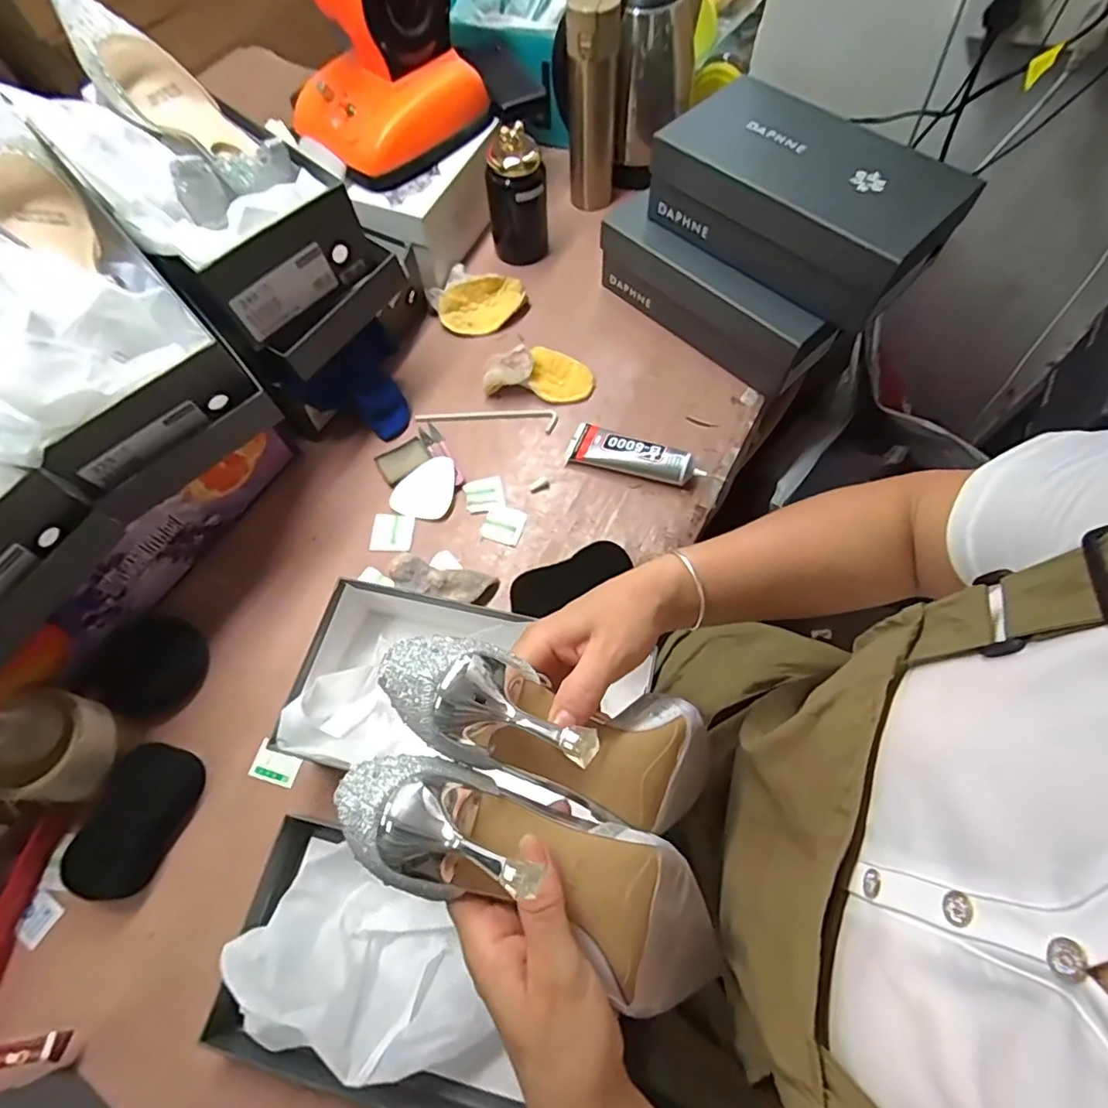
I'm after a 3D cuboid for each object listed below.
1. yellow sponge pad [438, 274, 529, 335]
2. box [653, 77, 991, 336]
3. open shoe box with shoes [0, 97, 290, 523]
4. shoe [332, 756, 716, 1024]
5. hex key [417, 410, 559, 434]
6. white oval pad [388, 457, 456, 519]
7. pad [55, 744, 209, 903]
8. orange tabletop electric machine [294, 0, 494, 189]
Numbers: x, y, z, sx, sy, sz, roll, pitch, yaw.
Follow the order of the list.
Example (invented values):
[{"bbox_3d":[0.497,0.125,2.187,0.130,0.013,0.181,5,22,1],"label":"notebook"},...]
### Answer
[{"bbox_3d":[-0.094,-0.336,0.779,0.118,0.011,0.069,-21,98,-8],"label":"yellow sponge pad"},{"bbox_3d":[0.270,-0.389,0.636,0.159,0.098,0.293,-41,71,-16],"label":"box"},{"bbox_3d":[-0.418,-0.217,0.459,0.175,0.146,0.329,-39,84,-15],"label":"open shoe box with shoes"},{"bbox_3d":[0.011,0.162,0.279,0.231,0.082,0.070,31,67,-13],"label":"shoe"},{"bbox_3d":[-0.083,-0.167,0.714,0.171,0.005,0.028,3,65,3],"label":"hex key"},{"bbox_3d":[-0.146,-0.078,0.668,0.066,0.010,0.079,23,68,11],"label":"white oval pad"},{"bbox_3d":[-0.374,0.237,0.520,0.061,0.041,0.126,16,67,9],"label":"pad"},{"bbox_3d":[-0.207,-0.602,0.679,0.215,0.201,0.166,-39,70,-15],"label":"orange tabletop electric machine"}]

